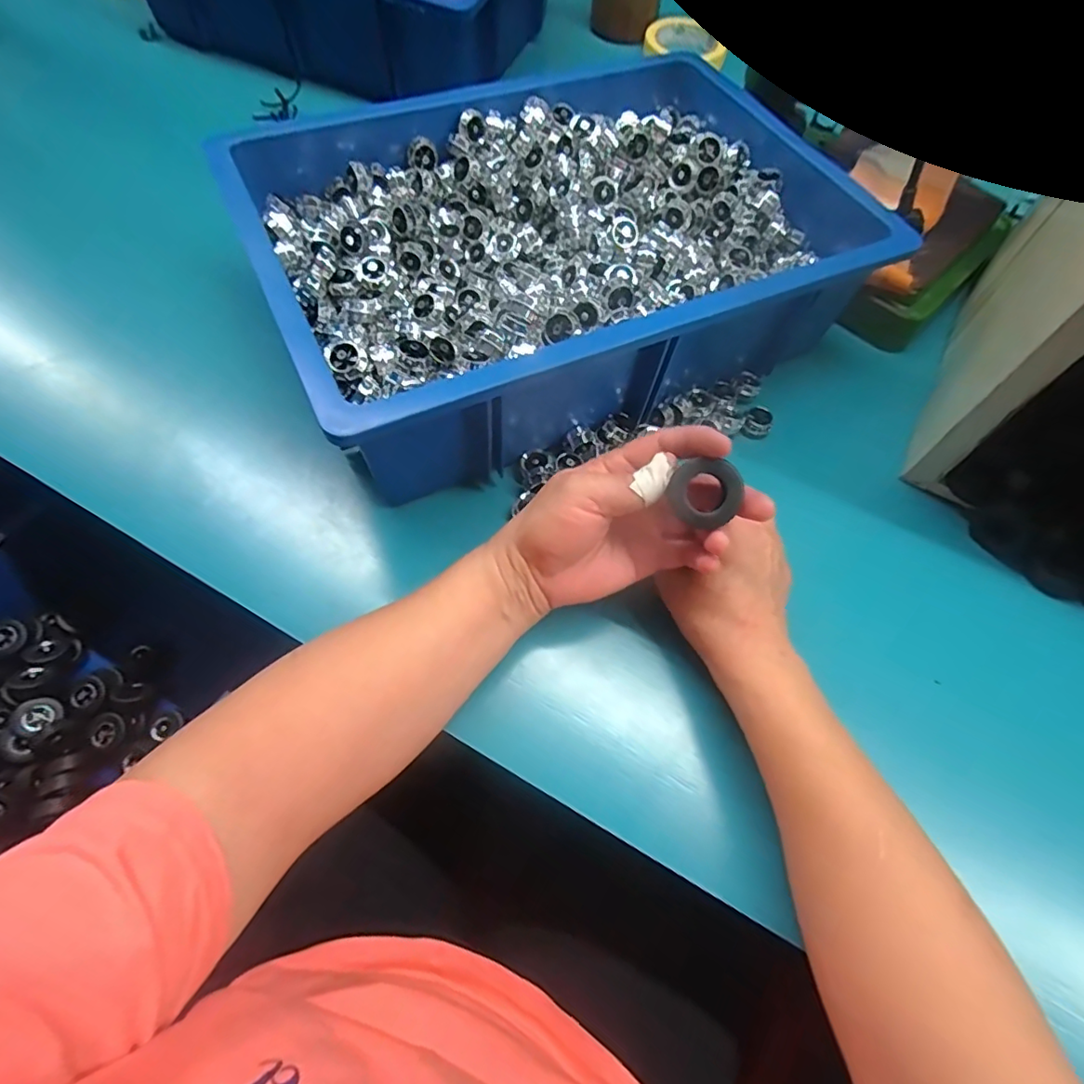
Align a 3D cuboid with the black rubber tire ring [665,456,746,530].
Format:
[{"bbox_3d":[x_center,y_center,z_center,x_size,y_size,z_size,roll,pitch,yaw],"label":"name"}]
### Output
[{"bbox_3d":[0.086,-0.027,0.287,0.034,0.007,0.034,1,95,18],"label":"black rubber tire ring"}]

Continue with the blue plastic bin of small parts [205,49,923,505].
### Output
[{"bbox_3d":[0.026,-0.243,0.440,0.447,0.111,0.304,-24,68,-13],"label":"blue plastic bin of small parts"}]

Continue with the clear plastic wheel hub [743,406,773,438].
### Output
[{"bbox_3d":[0.171,-0.094,0.438,0.020,0.014,0.022,1,64,-2],"label":"clear plastic wheel hub"}]

